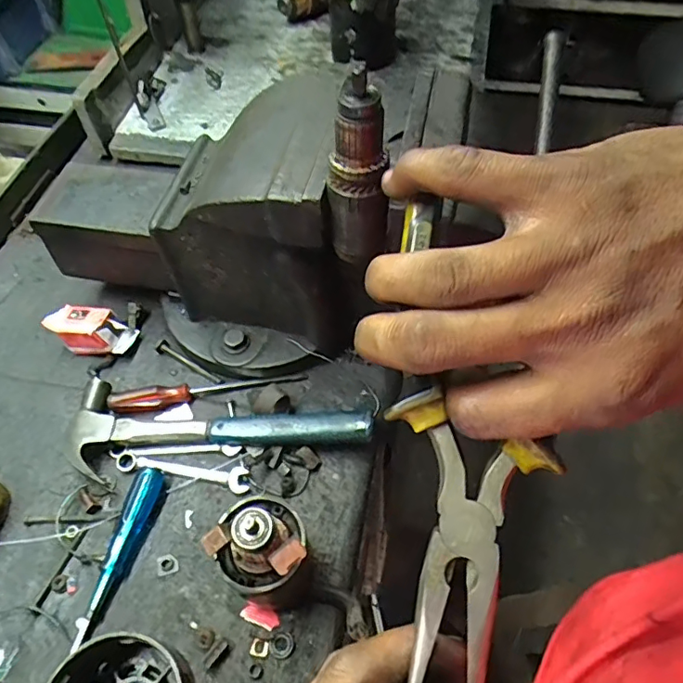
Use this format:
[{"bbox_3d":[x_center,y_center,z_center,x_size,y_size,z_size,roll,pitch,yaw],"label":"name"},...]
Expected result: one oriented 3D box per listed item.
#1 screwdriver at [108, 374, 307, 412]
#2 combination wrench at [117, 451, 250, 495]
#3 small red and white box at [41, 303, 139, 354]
[{"bbox_3d":[-0.154,0.055,0.615,0.219,0.024,0.020,-10,56,-6],"label":"screwdriver"},{"bbox_3d":[-0.170,0.137,0.566,0.147,0.015,0.023,10,56,8],"label":"combination wrench"},{"bbox_3d":[-0.307,-0.012,0.651,0.095,0.054,0.046,11,56,8],"label":"small red and white box"}]

